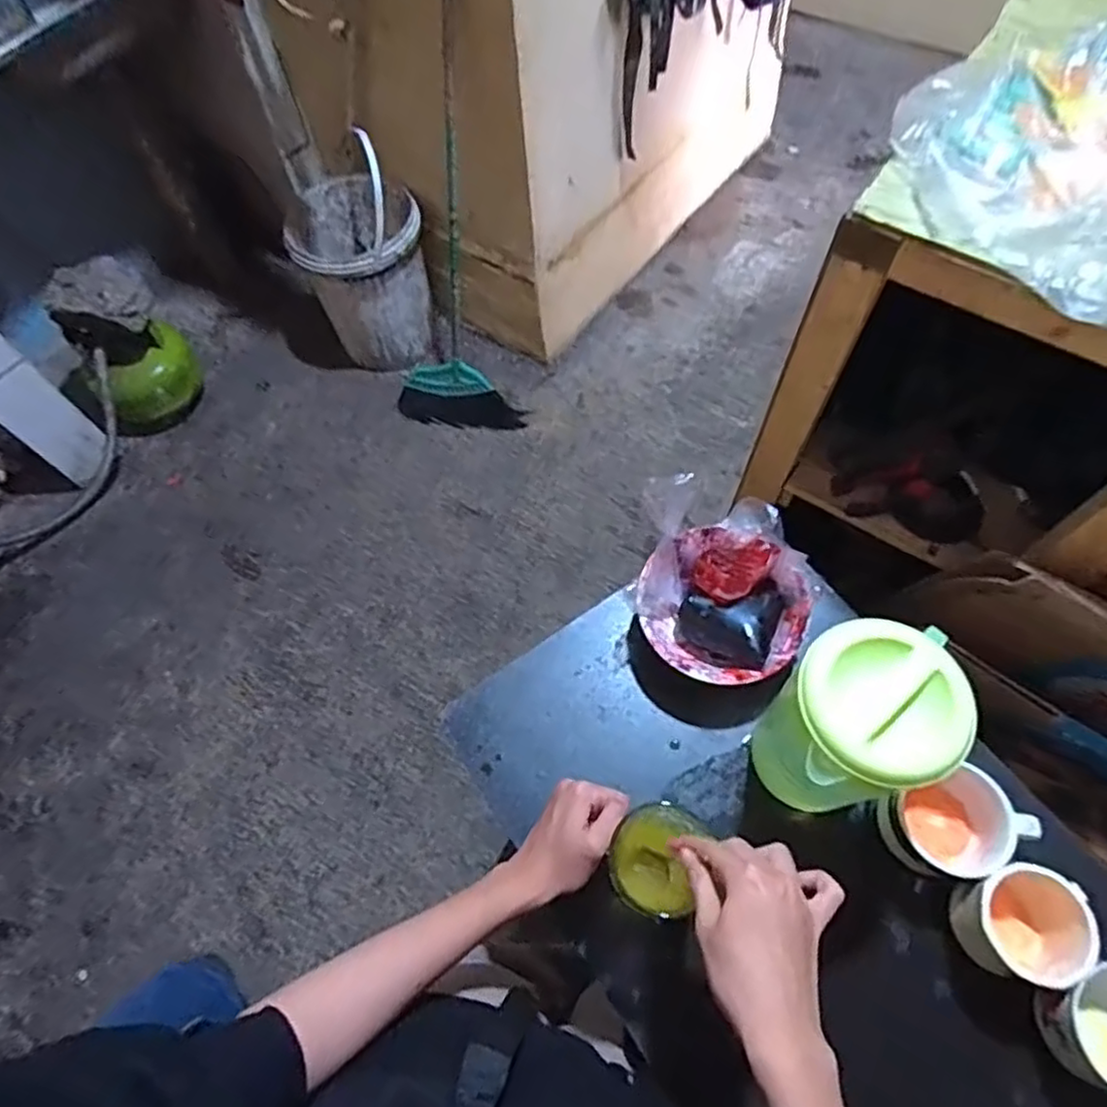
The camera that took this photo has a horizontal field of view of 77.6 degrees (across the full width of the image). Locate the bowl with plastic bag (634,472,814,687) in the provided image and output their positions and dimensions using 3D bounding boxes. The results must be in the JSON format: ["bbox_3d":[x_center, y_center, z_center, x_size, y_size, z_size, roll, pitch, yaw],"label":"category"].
[{"bbox_3d":[0.157,0.034,0.646,0.149,0.096,0.172,4,64,7],"label":"bowl with plastic bag"}]

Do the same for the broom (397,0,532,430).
[{"bbox_3d":[-0.192,-0.663,1.431,0.315,0.906,0.081,14,42,8],"label":"broom"}]

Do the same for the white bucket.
[{"bbox_3d":[-0.455,-0.701,1.657,0.279,0.433,0.330,-17,63,-4],"label":"white bucket"}]

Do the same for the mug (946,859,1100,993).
[{"bbox_3d":[0.354,0.281,0.523,0.082,0.069,0.076,19,66,14],"label":"mug"}]

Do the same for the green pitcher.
[{"bbox_3d":[0.218,0.136,0.535,0.100,0.201,0.105,-2,63,4],"label":"green pitcher"}]

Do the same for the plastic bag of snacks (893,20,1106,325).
[{"bbox_3d":[0.357,-0.298,0.474,0.200,0.083,0.256,26,68,17],"label":"plastic bag of snacks"}]

